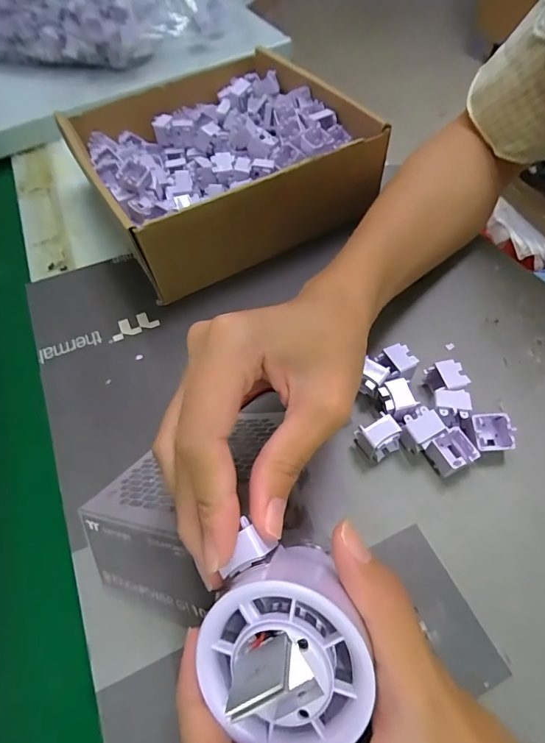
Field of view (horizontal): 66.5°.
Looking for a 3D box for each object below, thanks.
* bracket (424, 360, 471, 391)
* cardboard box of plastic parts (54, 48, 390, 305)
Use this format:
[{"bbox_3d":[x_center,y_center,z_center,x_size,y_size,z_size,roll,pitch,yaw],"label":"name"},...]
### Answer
[{"bbox_3d":[0.104,0.006,0.249,0.019,0.020,0.018,-11,56,-2],"label":"bracket"},{"bbox_3d":[-0.049,-0.187,0.363,0.211,0.071,0.220,-28,58,-13],"label":"cardboard box of plastic parts"}]

